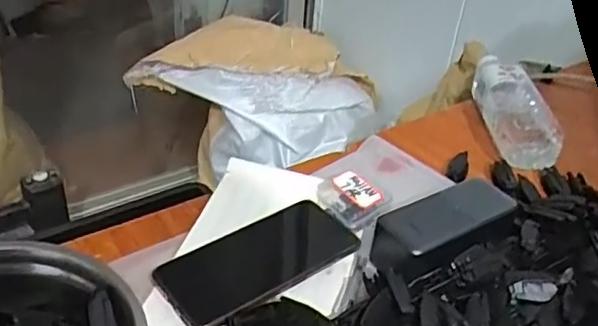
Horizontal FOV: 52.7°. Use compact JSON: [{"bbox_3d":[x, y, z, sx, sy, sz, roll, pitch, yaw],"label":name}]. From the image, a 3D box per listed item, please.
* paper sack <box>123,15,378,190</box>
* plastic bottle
[{"bbox_3d":[-0.082,-0.123,1.263,0.497,0.300,0.197,-7,37,-15],"label":"paper sack"},{"bbox_3d":[0.255,-0.065,0.713,0.072,0.062,0.177,5,35,0],"label":"plastic bottle"}]

